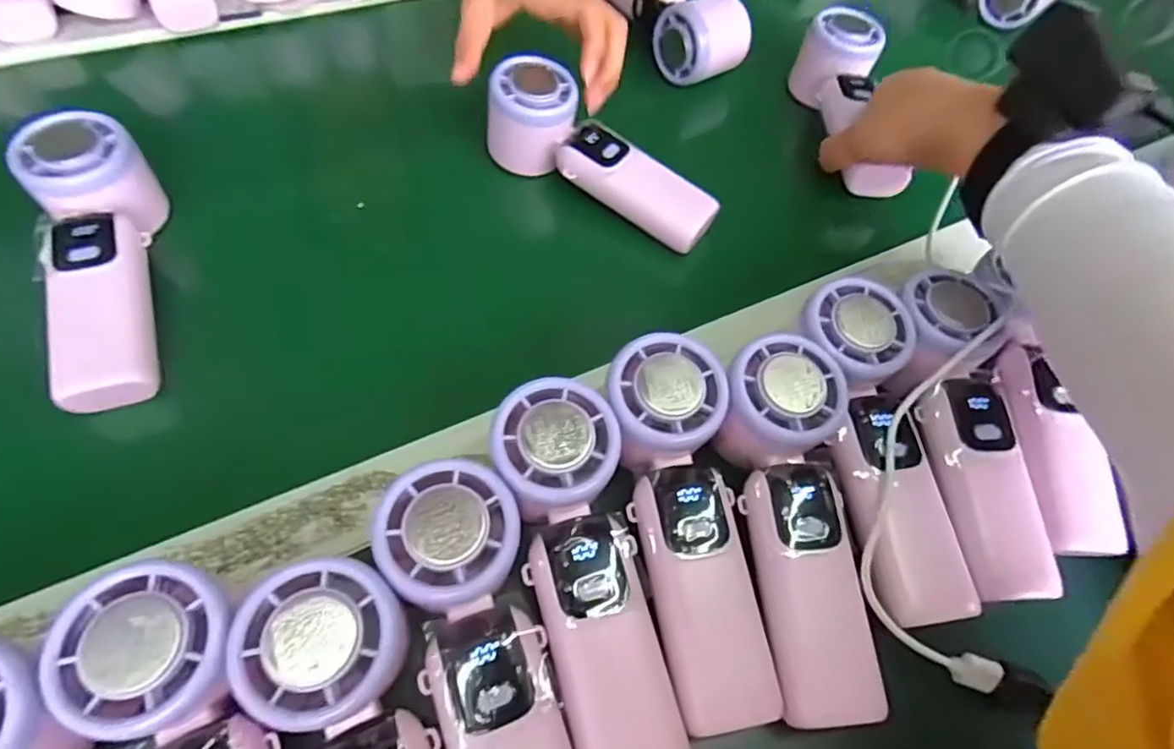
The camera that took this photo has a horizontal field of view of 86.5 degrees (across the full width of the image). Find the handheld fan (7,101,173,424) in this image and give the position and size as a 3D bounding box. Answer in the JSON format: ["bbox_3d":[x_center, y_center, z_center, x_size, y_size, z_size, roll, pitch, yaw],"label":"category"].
[{"bbox_3d":[-0.253,-0.063,0.323,0.057,0.051,0.167,-17,62,-14],"label":"handheld fan"}]

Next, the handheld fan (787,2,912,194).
[{"bbox_3d":[0.196,-0.193,0.460,0.054,0.043,0.164,-4,68,-6],"label":"handheld fan"}]

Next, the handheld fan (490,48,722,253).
[{"bbox_3d":[0.011,-0.144,0.400,0.158,0.054,0.048,31,62,14],"label":"handheld fan"}]

